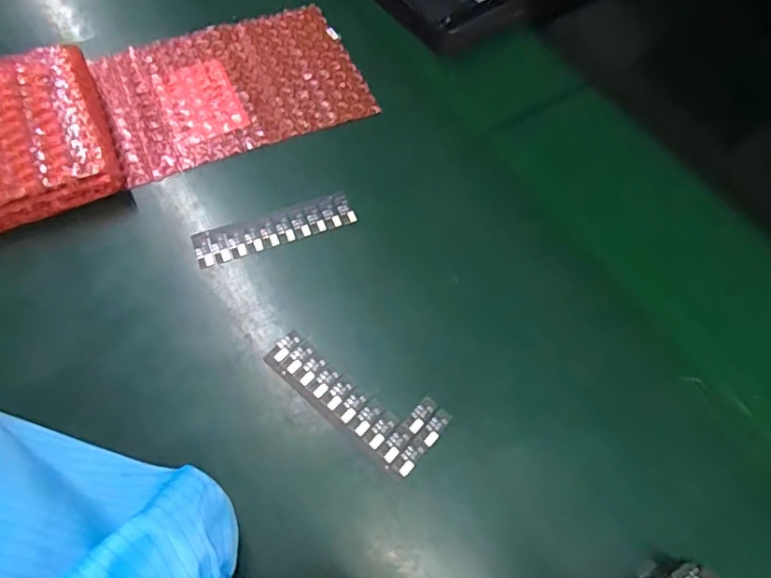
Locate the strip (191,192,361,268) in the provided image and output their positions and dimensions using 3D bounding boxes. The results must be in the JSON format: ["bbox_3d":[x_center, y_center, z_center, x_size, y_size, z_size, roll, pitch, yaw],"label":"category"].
[{"bbox_3d":[-0.068,-0.039,0.345,0.099,0.004,0.024,-20,65,-11],"label":"strip"}]

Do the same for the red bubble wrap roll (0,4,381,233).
[{"bbox_3d":[-0.153,-0.132,0.377,0.268,0.027,0.123,-23,66,-13],"label":"red bubble wrap roll"}]

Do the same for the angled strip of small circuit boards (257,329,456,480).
[{"bbox_3d":[-0.016,0.054,0.301,0.099,0.004,0.041,37,68,16],"label":"angled strip of small circuit boards"}]

